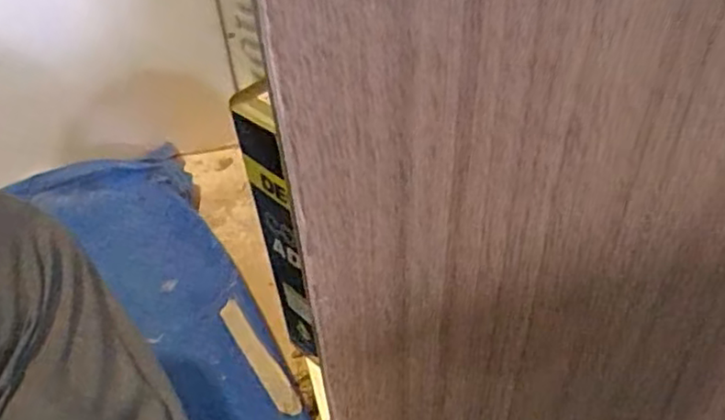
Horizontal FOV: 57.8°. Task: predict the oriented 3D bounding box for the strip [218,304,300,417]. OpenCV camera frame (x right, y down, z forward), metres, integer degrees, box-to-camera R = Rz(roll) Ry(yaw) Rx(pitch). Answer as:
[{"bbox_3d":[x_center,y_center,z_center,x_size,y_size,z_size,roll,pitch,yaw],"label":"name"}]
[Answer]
[{"bbox_3d":[-0.105,0.148,0.666,0.021,0.010,0.157,-26,46,-22],"label":"strip"}]

